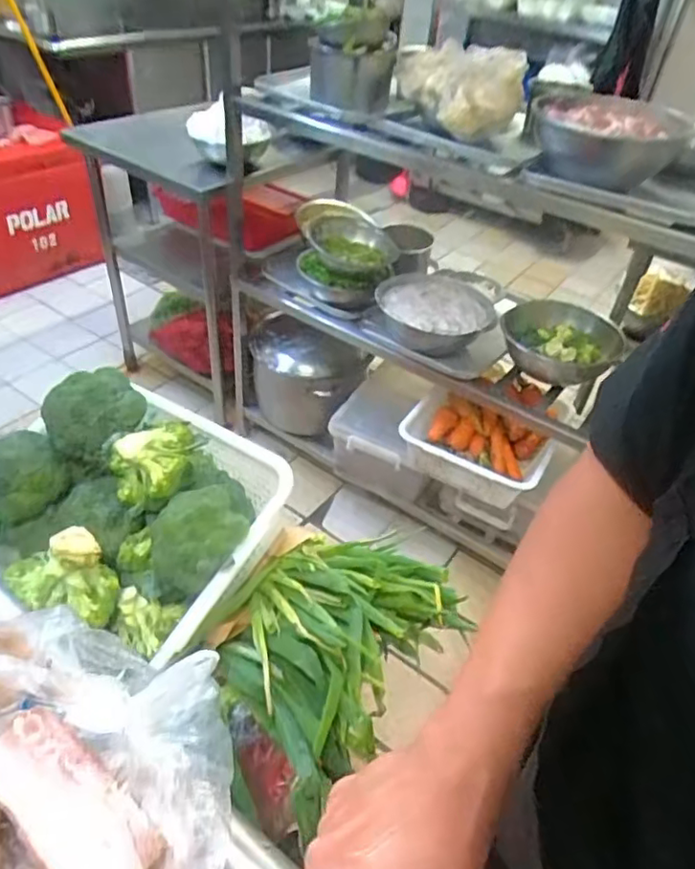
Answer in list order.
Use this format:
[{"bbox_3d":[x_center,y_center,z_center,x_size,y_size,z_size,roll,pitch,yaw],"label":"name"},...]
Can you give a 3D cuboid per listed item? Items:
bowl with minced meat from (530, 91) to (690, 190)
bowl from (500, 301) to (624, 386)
[{"bbox_3d":[0.467,-0.549,1.103,0.252,0.104,0.256,19,42,14],"label":"bowl with minced meat"},{"bbox_3d":[0.481,-0.217,1.405,0.235,0.104,0.209,3,40,-5],"label":"bowl"}]

